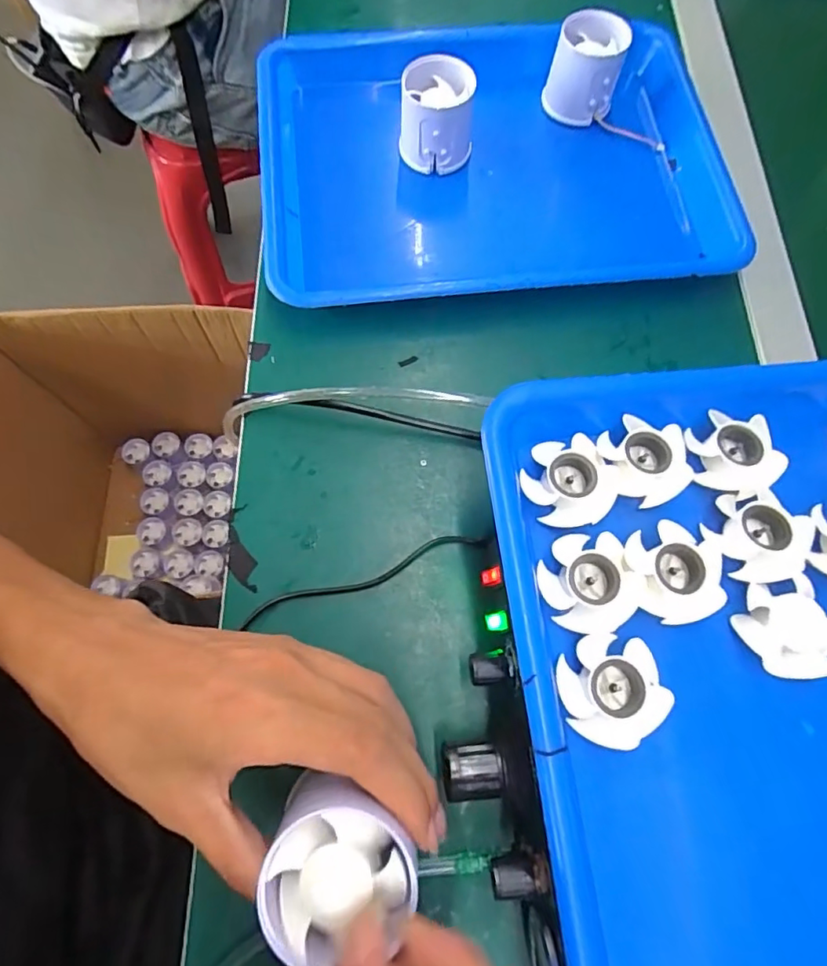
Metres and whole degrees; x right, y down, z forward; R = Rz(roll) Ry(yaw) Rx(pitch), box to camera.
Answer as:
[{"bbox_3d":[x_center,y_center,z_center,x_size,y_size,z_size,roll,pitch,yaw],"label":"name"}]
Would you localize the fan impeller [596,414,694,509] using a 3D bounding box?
[{"bbox_3d":[0.112,-0.011,0.264,0.040,0.016,0.042,1,71,-2],"label":"fan impeller"}]

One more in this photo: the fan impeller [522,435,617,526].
[{"bbox_3d":[0.075,-0.001,0.260,0.040,0.015,0.043,1,71,-2],"label":"fan impeller"}]

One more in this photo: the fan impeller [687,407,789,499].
[{"bbox_3d":[0.156,-0.013,0.266,0.039,0.013,0.041,-13,72,-7],"label":"fan impeller"}]

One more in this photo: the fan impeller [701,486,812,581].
[{"bbox_3d":[0.160,0.024,0.249,0.041,0.012,0.043,1,71,-2],"label":"fan impeller"}]

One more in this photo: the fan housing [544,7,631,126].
[{"bbox_3d":[0.133,-0.320,0.418,0.051,0.054,0.055,0,73,0],"label":"fan housing"}]

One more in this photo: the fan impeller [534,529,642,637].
[{"bbox_3d":[0.078,0.046,0.243,0.039,0.015,0.042,1,71,-2],"label":"fan impeller"}]

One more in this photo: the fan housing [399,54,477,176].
[{"bbox_3d":[0.017,-0.267,0.399,0.053,0.057,0.050,1,71,-1],"label":"fan housing"}]

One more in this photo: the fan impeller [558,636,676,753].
[{"bbox_3d":[0.084,0.087,0.229,0.040,0.015,0.043,-11,71,-7],"label":"fan impeller"}]

